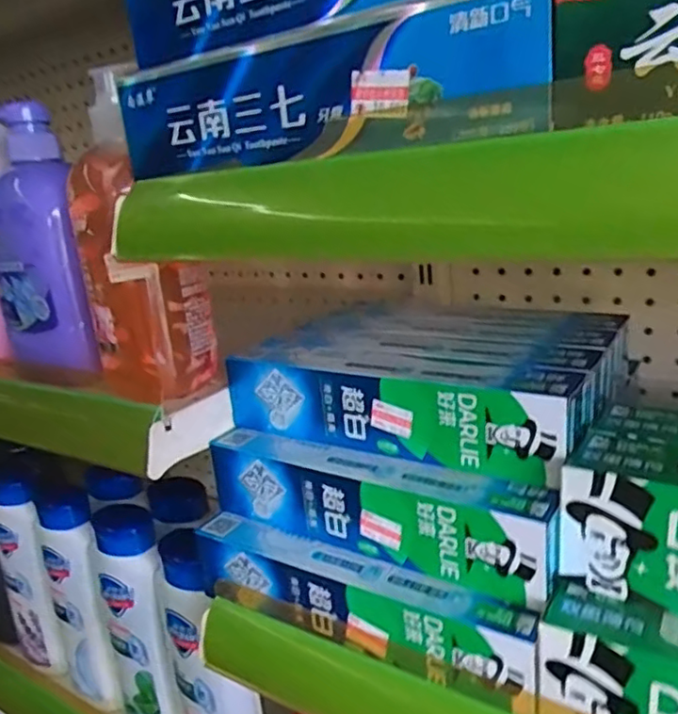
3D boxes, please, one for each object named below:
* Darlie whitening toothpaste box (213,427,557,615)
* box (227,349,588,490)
[{"bbox_3d":[0.013,0.079,0.325,0.195,0.048,0.030,6,21,33],"label":"Darlie whitening toothpaste box"},{"bbox_3d":[0.024,0.026,0.332,0.199,0.047,0.033,7,21,35],"label":"box"}]

